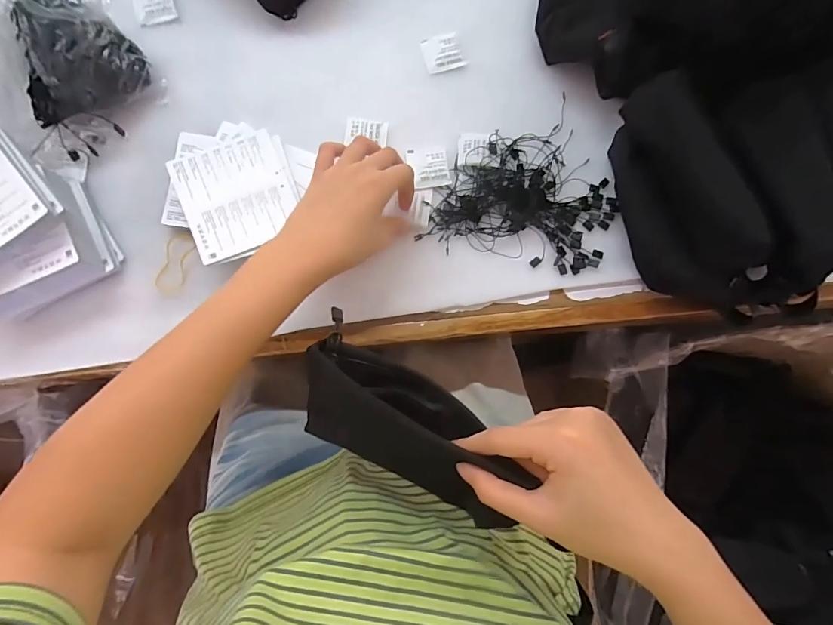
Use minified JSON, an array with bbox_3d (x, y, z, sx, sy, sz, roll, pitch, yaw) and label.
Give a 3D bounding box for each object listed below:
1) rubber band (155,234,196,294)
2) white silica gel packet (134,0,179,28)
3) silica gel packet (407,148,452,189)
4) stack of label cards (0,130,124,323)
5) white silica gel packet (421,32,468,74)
[{"bbox_3d":[-0.214,-0.043,0.378,0.023,0.004,0.054,14,84,-8],"label":"rubber band"},{"bbox_3d":[-0.254,-0.301,0.414,0.034,0.004,0.042,-17,83,-14],"label":"white silica gel packet"},{"bbox_3d":[0.012,-0.140,0.410,0.038,0.005,0.041,-7,83,-4],"label":"silica gel packet"},{"bbox_3d":[-0.327,-0.065,0.341,0.112,0.067,0.118,-32,85,-7],"label":"stack of label cards"},{"bbox_3d":[0.027,-0.261,0.426,0.040,0.004,0.039,-19,84,-6],"label":"white silica gel packet"}]

